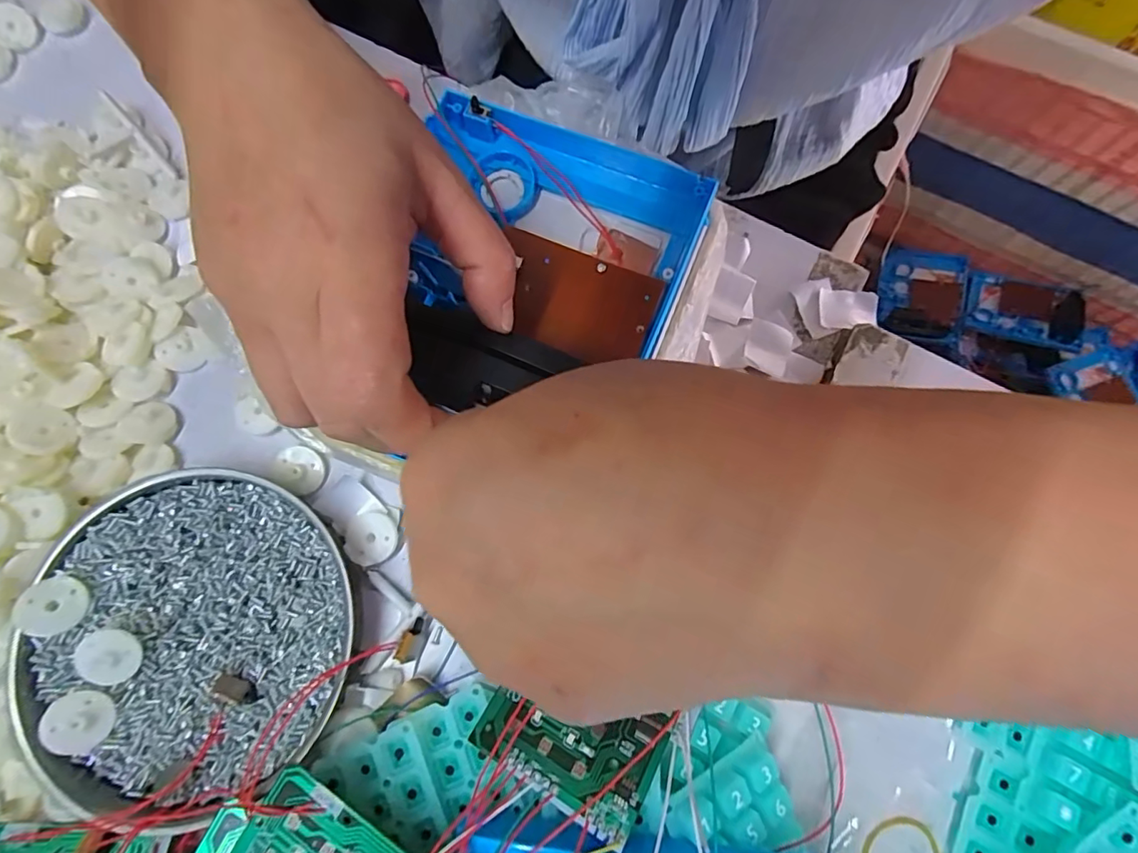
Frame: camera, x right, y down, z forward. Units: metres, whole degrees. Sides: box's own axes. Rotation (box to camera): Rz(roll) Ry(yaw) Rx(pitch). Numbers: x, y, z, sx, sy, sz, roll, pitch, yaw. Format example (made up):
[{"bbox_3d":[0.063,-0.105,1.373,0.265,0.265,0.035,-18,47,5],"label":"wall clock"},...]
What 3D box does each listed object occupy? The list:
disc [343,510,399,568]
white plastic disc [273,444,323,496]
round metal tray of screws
[{"bbox_3d":[-0.090,0.051,0.240,0.023,0.004,0.023,0,78,0],"label":"disc"},{"bbox_3d":[-0.127,0.020,0.249,0.023,0.005,0.020,36,80,7],"label":"white plastic disc"},{"bbox_3d":[-0.161,0.089,0.223,0.128,0.023,0.131,0,78,0],"label":"round metal tray of screws"}]

